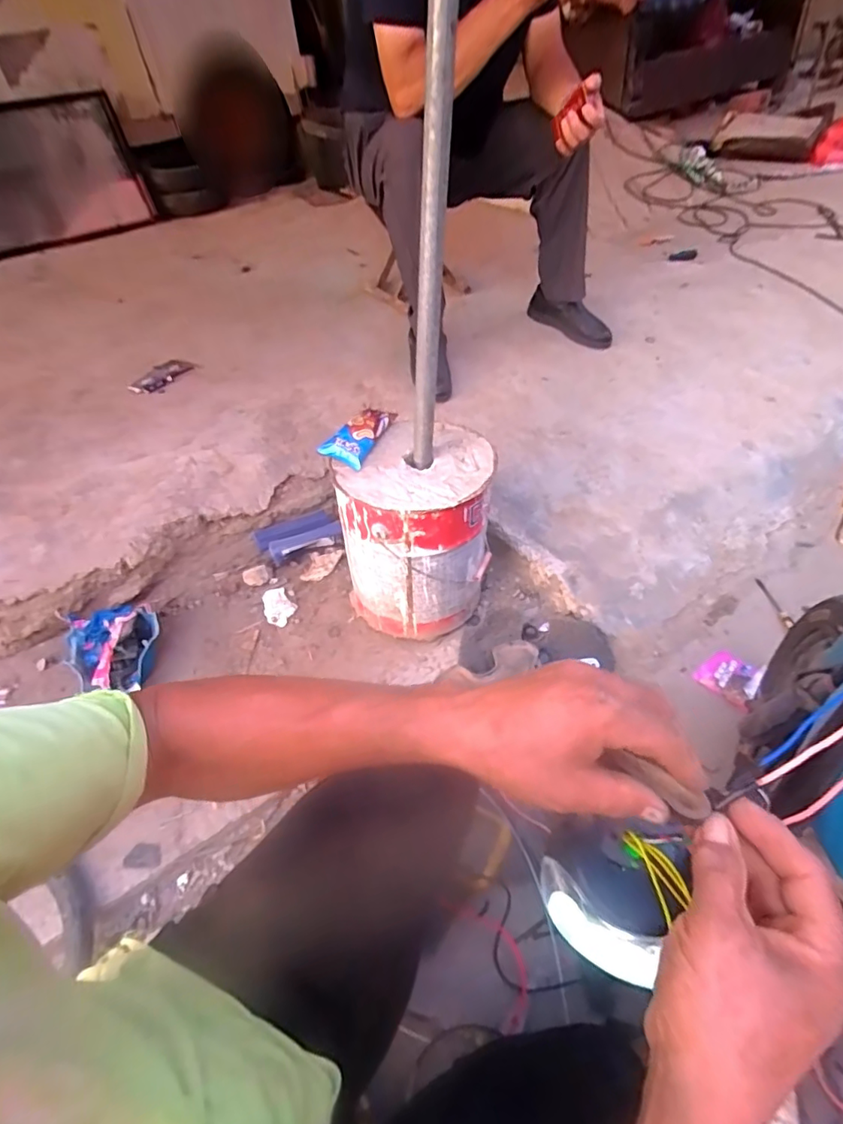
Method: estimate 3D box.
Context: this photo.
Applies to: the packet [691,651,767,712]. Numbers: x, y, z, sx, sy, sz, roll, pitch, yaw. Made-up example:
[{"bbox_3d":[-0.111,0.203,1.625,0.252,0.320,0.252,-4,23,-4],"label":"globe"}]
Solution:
[{"bbox_3d":[0.566,0.211,0.942,0.094,0.034,0.100,-31,51,-21],"label":"packet"}]

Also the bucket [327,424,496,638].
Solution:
[{"bbox_3d":[-0.002,-0.067,1.005,0.258,0.327,0.289,9,50,13],"label":"bucket"}]

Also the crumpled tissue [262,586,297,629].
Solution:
[{"bbox_3d":[-0.324,0.103,1.166,0.068,0.015,0.101,-33,51,-22],"label":"crumpled tissue"}]

